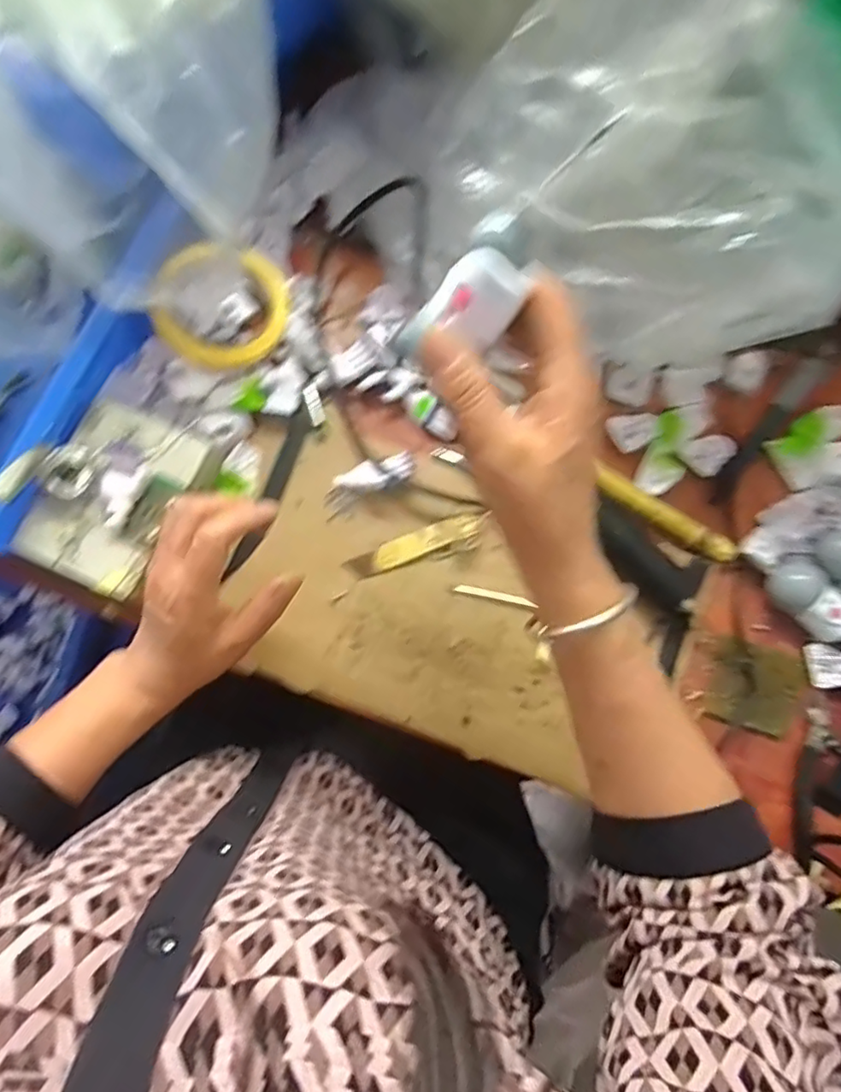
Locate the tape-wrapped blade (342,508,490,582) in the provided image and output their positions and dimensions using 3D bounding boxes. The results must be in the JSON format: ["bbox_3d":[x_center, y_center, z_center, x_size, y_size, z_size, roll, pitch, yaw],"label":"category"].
[{"bbox_3d":[-0.002,0.000,0.460,0.108,0.013,0.024,-14,77,-4],"label":"tape-wrapped blade"}]

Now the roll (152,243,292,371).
[{"bbox_3d":[-0.151,-0.186,0.473,0.094,0.015,0.098,0,89,-20],"label":"roll"}]

